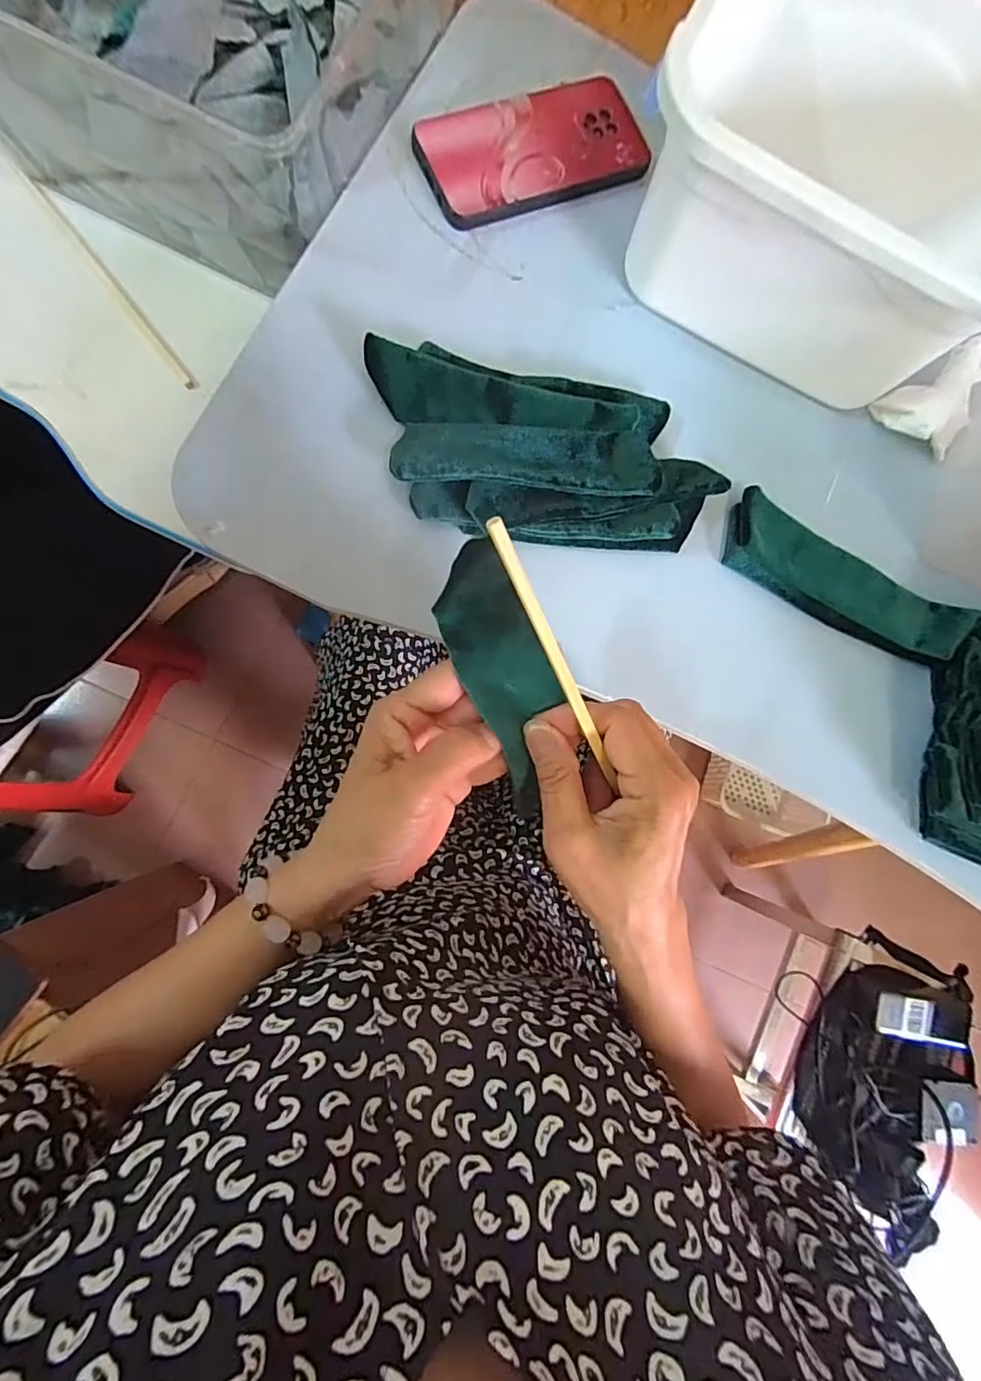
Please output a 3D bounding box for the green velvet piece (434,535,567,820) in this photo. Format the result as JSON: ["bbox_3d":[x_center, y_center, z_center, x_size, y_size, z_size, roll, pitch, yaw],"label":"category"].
[{"bbox_3d":[0.009,-0.002,0.271,0.047,0.008,0.139,-18,108,-7],"label":"green velvet piece"}]

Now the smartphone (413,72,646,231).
[{"bbox_3d":[0.030,-0.388,0.385,0.161,0.011,0.081,-23,85,-8],"label":"smartphone"}]

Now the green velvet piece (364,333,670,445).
[{"bbox_3d":[0.023,-0.200,0.362,0.203,0.026,0.054,-1,83,-5],"label":"green velvet piece"}]

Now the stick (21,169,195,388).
[{"bbox_3d":[-0.290,-0.312,0.412,0.009,0.013,0.200,-38,88,-9],"label":"stick"}]

